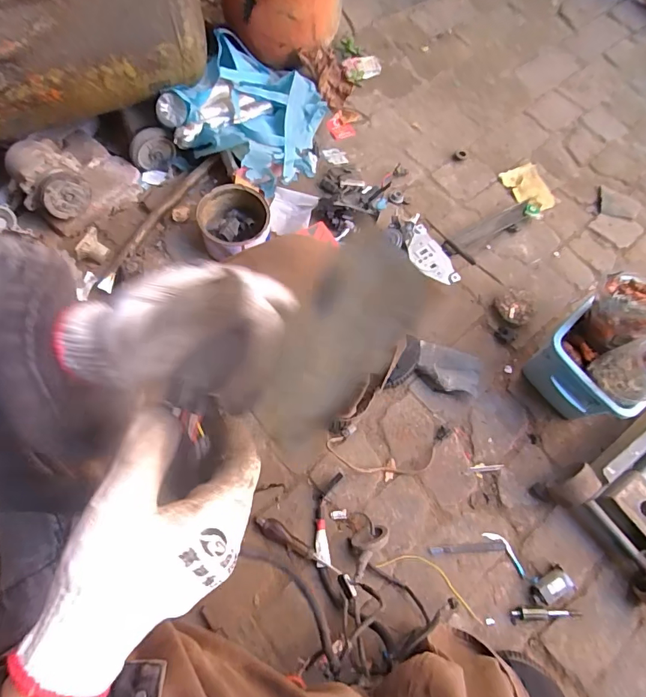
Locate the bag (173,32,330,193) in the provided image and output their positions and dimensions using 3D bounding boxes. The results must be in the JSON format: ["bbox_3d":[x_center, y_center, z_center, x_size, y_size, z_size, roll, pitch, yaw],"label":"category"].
[{"bbox_3d":[-0.151,-0.563,1.060,0.339,0.097,0.326,26,69,-16],"label":"bag"}]

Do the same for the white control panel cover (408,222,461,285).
[{"bbox_3d":[0.238,-0.203,0.990,0.073,0.025,0.153,-27,71,-14],"label":"white control panel cover"}]

